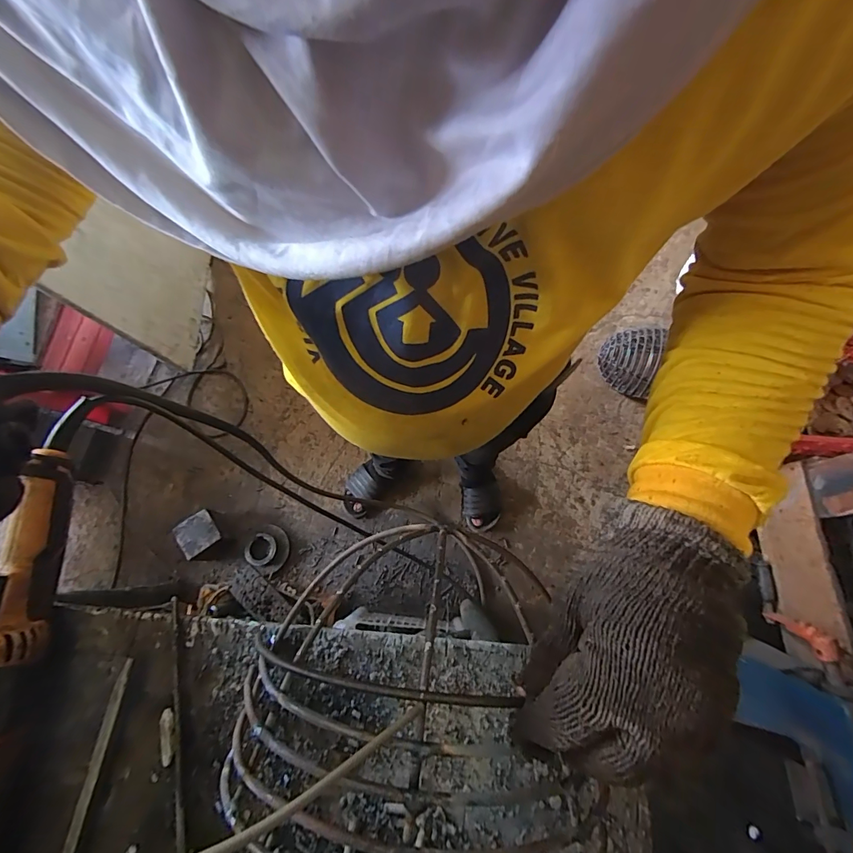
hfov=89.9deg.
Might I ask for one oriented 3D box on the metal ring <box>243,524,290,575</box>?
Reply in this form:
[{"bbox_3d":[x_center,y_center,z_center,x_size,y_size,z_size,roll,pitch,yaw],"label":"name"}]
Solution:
[{"bbox_3d":[-0.439,0.336,1.183,0.120,0.041,0.113,0,72,0],"label":"metal ring"}]

